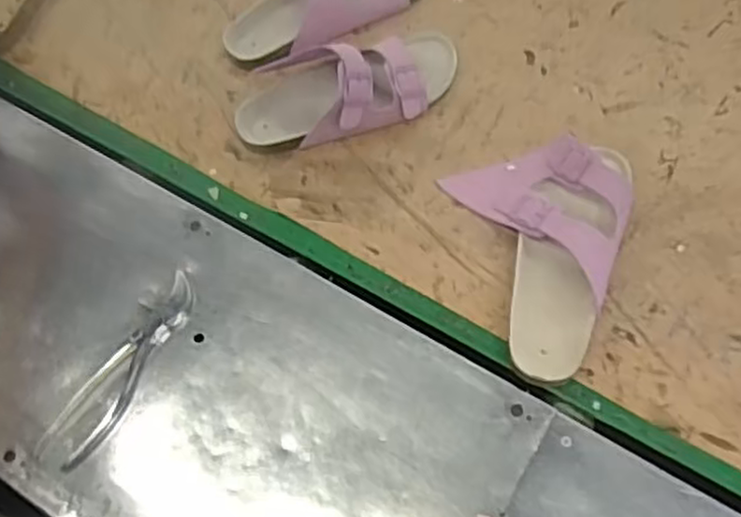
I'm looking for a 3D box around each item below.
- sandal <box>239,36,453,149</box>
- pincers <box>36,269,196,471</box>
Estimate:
[{"bbox_3d":[-0.023,-0.188,0.751,0.247,0.077,0.115,-15,64,-5],"label":"sandal"},{"bbox_3d":[-0.219,0.098,0.655,0.045,0.013,0.194,29,69,15],"label":"pincers"}]

